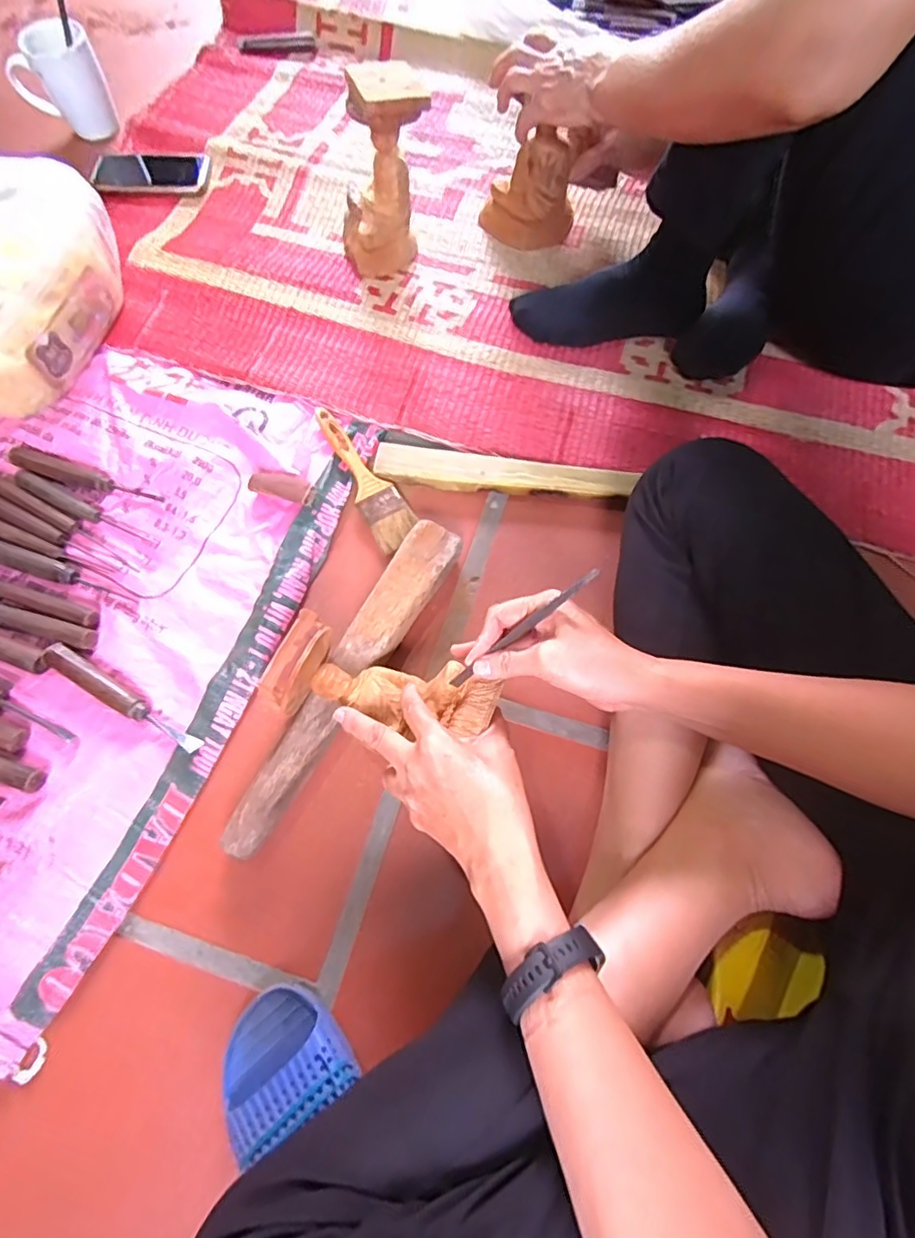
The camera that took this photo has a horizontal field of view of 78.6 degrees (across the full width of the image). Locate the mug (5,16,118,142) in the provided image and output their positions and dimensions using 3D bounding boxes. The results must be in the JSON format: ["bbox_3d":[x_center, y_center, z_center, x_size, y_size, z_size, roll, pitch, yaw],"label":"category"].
[{"bbox_3d":[-0.544,-0.735,0.771,0.115,0.102,0.073,-27,72,-11],"label":"mug"}]

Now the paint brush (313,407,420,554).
[{"bbox_3d":[-0.099,-0.152,0.588,0.046,0.019,0.179,-30,72,-12],"label":"paint brush"}]

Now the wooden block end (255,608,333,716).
[{"bbox_3d":[-0.128,0.034,0.450,0.031,0.034,0.077,19,69,6],"label":"wooden block end"}]

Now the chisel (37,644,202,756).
[{"bbox_3d":[-0.302,0.071,0.501,0.168,0.016,0.022,30,71,10],"label":"chisel"}]

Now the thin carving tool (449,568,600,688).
[{"bbox_3d":[0.046,0.009,0.408,0.140,0.008,0.007,-40,71,24],"label":"thin carving tool"}]

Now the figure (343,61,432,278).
[{"bbox_3d":[-0.085,-0.497,0.644,0.105,0.180,0.082,-8,69,-5],"label":"figure"}]

